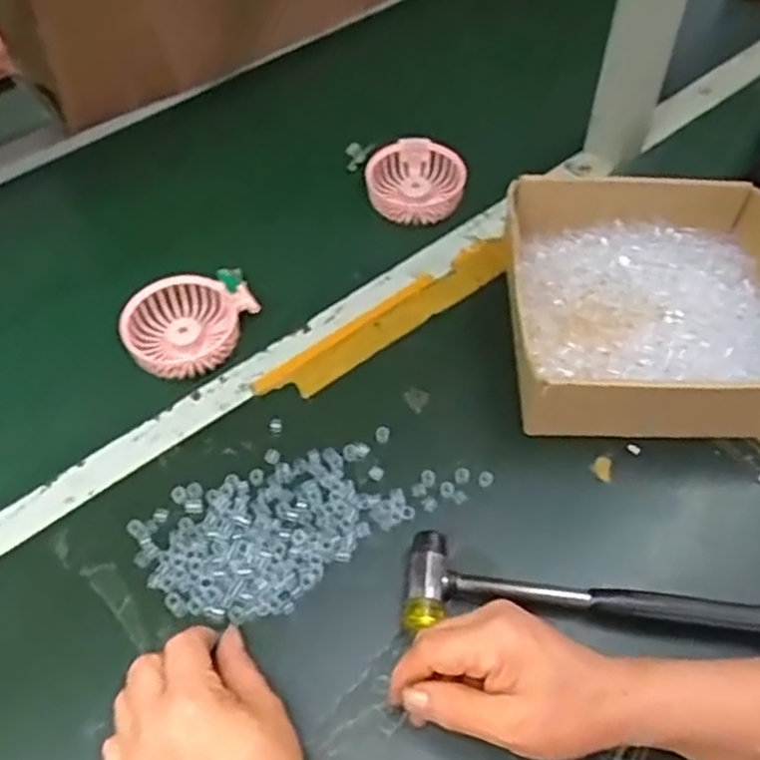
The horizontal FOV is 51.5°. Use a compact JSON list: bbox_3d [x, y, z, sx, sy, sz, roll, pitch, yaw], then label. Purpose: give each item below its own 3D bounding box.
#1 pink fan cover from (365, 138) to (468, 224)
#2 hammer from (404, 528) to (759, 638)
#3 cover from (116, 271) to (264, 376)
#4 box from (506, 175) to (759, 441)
[{"bbox_3d":[0.035,-0.196,0.757,0.092,0.039,0.092,3,53,3],"label":"pink fan cover"},{"bbox_3d":[0.139,0.136,0.499,0.240,0.022,0.056,3,53,3],"label":"hammer"},{"bbox_3d":[-0.159,-0.048,0.646,0.104,0.029,0.083,-36,60,-23],"label":"cover"},{"bbox_3d":[0.212,-0.056,0.614,0.219,0.078,0.221,0,53,1],"label":"box"}]

